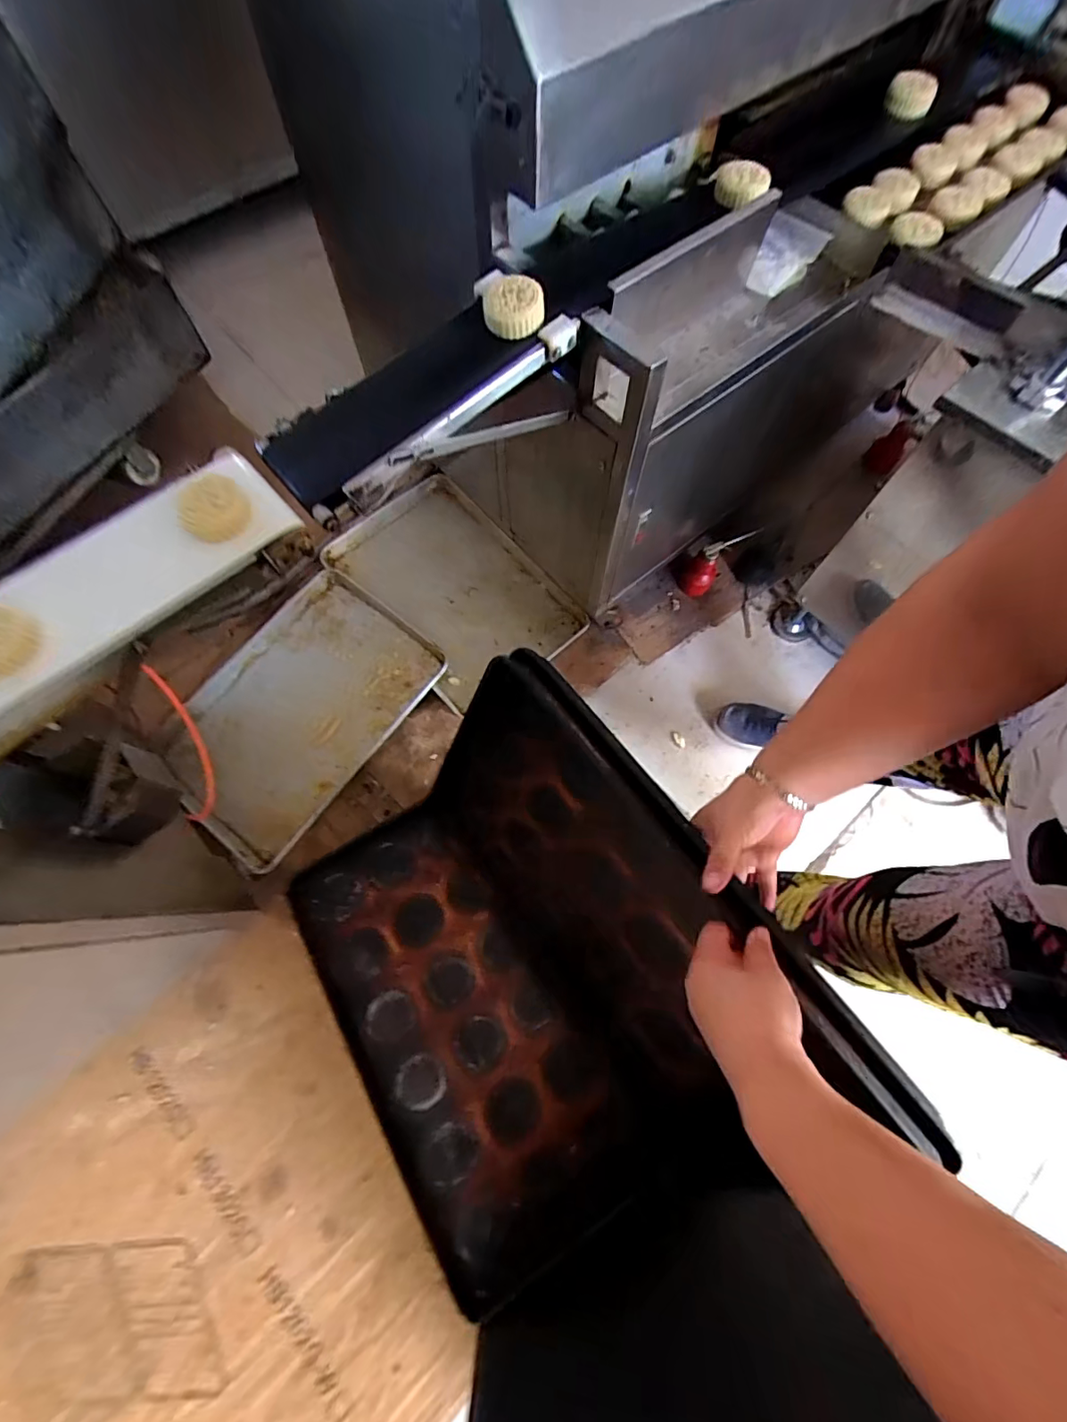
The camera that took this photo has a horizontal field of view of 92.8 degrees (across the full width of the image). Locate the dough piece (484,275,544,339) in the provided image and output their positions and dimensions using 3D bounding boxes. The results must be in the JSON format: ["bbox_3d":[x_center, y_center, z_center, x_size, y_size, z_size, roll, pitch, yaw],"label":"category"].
[{"bbox_3d":[-0.023,-0.484,0.604,0.071,0.042,0.066,-2,70,-1],"label":"dough piece"}]

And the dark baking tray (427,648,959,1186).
[{"bbox_3d":[0.085,0.241,0.615,0.037,0.392,0.595,-24,70,-40],"label":"dark baking tray"}]

